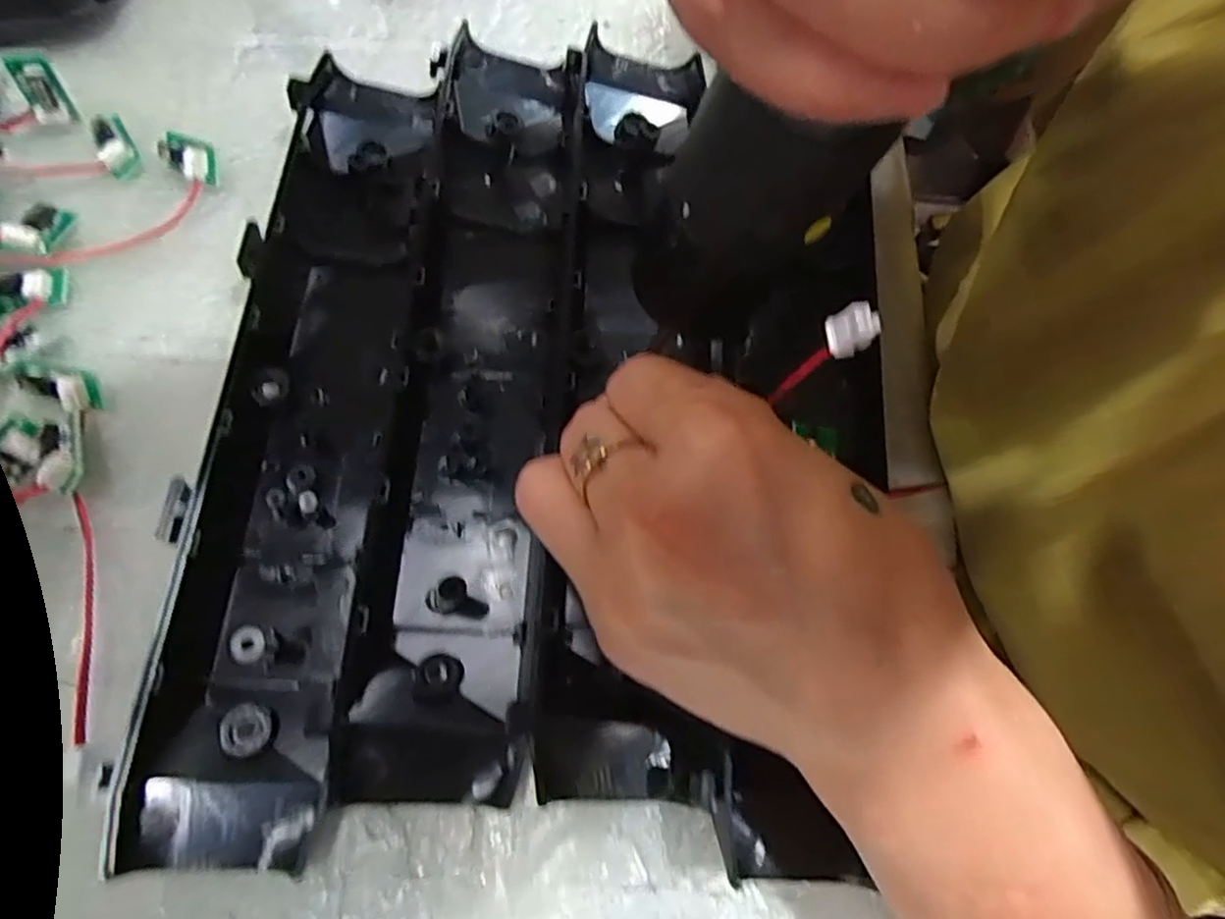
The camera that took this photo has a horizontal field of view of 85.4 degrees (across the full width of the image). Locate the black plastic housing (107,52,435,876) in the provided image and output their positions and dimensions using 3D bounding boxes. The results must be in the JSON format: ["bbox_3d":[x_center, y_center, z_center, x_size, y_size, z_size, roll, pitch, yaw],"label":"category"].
[{"bbox_3d":[-0.103,-0.023,0.216,0.069,0.025,0.273,0,70,1],"label":"black plastic housing"}]

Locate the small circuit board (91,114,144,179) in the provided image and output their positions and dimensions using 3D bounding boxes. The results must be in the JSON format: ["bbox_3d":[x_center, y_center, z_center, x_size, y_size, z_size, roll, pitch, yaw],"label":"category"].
[{"bbox_3d":[-0.200,-0.127,0.264,0.013,0.008,0.027,-32,73,-10],"label":"small circuit board"}]

